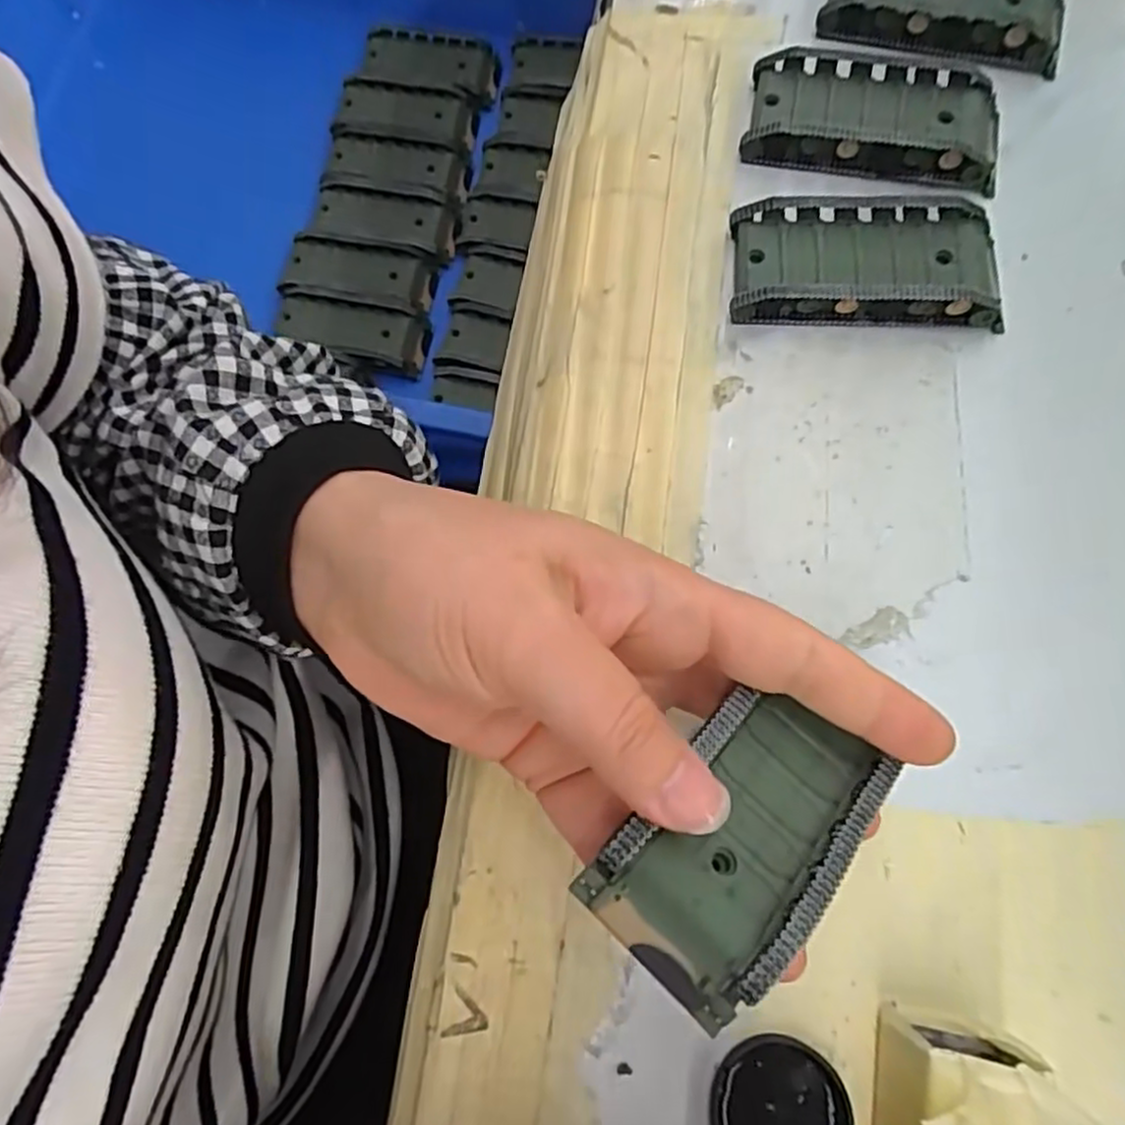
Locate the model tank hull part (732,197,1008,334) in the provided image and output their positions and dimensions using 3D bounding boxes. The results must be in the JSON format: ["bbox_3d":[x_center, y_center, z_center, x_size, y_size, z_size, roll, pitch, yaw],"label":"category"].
[{"bbox_3d":[0.110,-0.109,0.262,0.092,0.019,0.045,1,73,2],"label":"model tank hull part"}]

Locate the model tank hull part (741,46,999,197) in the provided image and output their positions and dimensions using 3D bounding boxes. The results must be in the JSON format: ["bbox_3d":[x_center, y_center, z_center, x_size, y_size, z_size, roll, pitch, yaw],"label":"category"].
[{"bbox_3d":[0.122,-0.173,0.281,0.095,0.015,0.048,14,74,6],"label":"model tank hull part"}]

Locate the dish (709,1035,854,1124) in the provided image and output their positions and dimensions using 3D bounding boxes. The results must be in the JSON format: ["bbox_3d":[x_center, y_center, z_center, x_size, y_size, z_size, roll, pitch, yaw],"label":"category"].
[{"bbox_3d":[0.058,0.148,0.193,0.035,0.006,0.035,0,73,2],"label":"dish"}]

